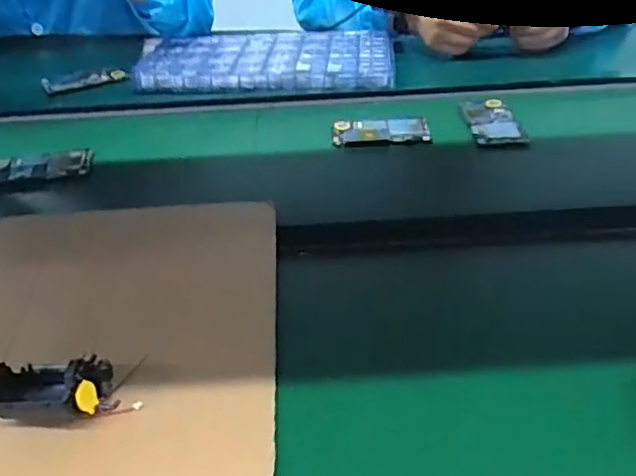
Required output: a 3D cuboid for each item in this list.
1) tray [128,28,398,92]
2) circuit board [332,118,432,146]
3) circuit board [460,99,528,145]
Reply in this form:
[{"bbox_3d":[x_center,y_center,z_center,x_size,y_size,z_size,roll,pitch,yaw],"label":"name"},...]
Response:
[{"bbox_3d":[-0.079,-0.292,0.985,0.383,0.026,0.247,-3,36,-3],"label":"tray"},{"bbox_3d":[0.082,-0.140,0.804,0.123,0.007,0.053,-2,40,2],"label":"circuit board"},{"bbox_3d":[0.226,-0.156,0.812,0.065,0.004,0.111,-4,36,-4],"label":"circuit board"}]

